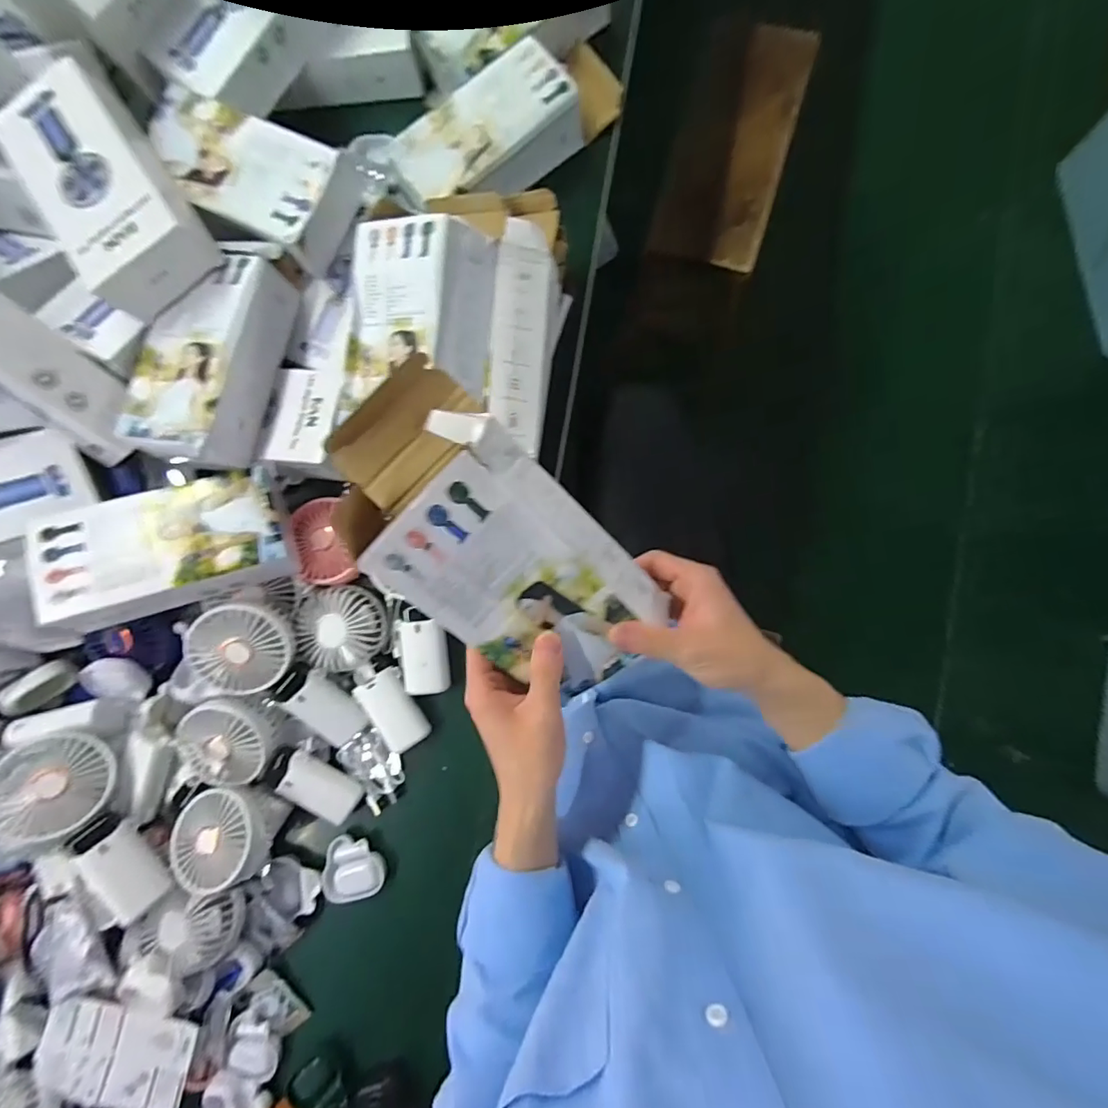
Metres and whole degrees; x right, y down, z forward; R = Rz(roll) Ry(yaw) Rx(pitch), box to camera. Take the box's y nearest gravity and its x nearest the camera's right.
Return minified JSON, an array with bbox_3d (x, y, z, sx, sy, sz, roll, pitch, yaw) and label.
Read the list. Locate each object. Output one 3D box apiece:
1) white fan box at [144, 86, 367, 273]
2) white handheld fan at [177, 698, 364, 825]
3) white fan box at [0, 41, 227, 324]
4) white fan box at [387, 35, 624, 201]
[{"bbox_3d":[-0.300,-0.370,0.516,0.196,0.052,0.108,27,89,6],"label":"white fan box"},{"bbox_3d":[-0.287,0.211,0.534,0.188,0.045,0.075,36,90,-12],"label":"white handheld fan"},{"bbox_3d":[-0.401,-0.324,0.466,0.103,0.054,0.196,-32,85,2],"label":"white fan box"},{"bbox_3d":[-0.045,-0.446,0.546,0.248,0.061,0.099,-31,85,2],"label":"white fan box"}]

